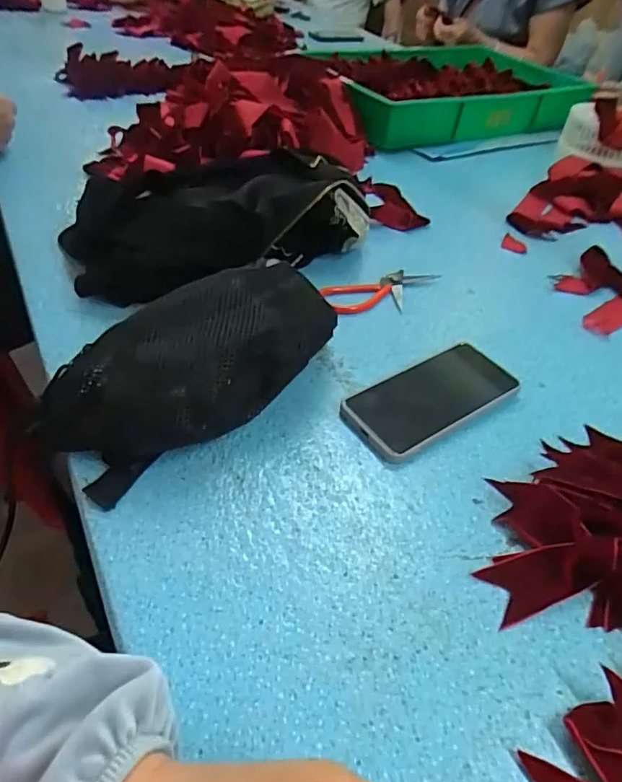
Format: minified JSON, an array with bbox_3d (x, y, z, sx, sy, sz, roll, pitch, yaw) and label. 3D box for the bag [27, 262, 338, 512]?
[{"bbox_3d":[-0.089,-0.022,0.431,0.260,0.085,0.123,-26,53,-28],"label":"bag"}]

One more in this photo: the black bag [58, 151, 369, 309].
[{"bbox_3d":[-0.105,-0.201,0.603,0.334,0.103,0.141,-15,48,-20],"label":"black bag"}]

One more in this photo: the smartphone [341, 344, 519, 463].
[{"bbox_3d":[0.109,0.004,0.471,0.156,0.011,0.076,-27,54,-23],"label":"smartphone"}]

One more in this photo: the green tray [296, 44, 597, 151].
[{"bbox_3d":[0.299,-0.632,1.099,0.594,0.103,0.341,-15,48,-20],"label":"green tray"}]

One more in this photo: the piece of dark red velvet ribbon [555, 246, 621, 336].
[{"bbox_3d":[0.358,-0.123,0.638,0.096,0.018,0.162,33,51,25],"label":"piece of dark red velvet ribbon"}]

